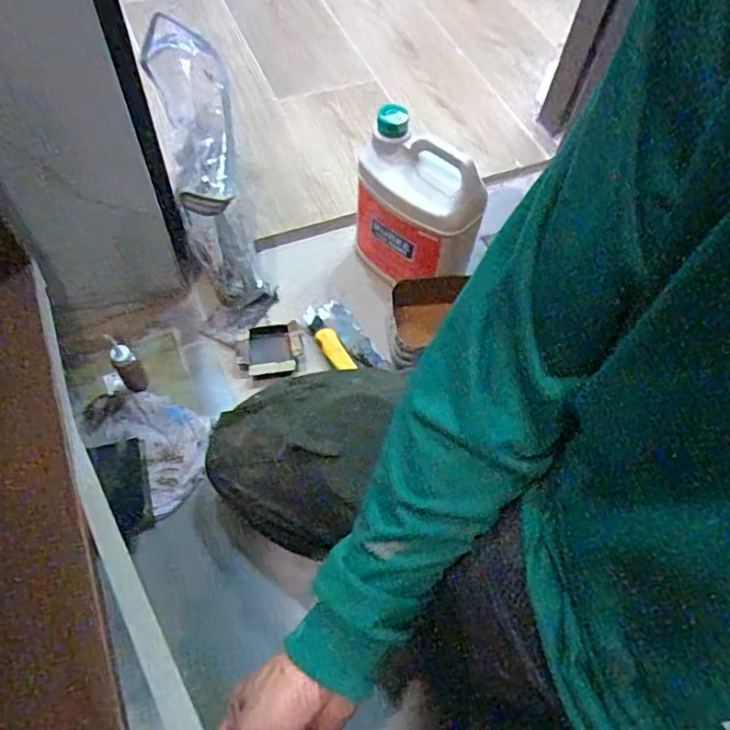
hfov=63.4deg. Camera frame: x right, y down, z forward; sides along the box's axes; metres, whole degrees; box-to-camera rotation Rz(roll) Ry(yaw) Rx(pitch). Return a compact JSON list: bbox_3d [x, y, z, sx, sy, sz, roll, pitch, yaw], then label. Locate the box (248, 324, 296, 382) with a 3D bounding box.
[{"bbox_3d":[-0.130,-0.019,0.807,0.059,0.017,0.084,-10,61,-10],"label":"box"}]

